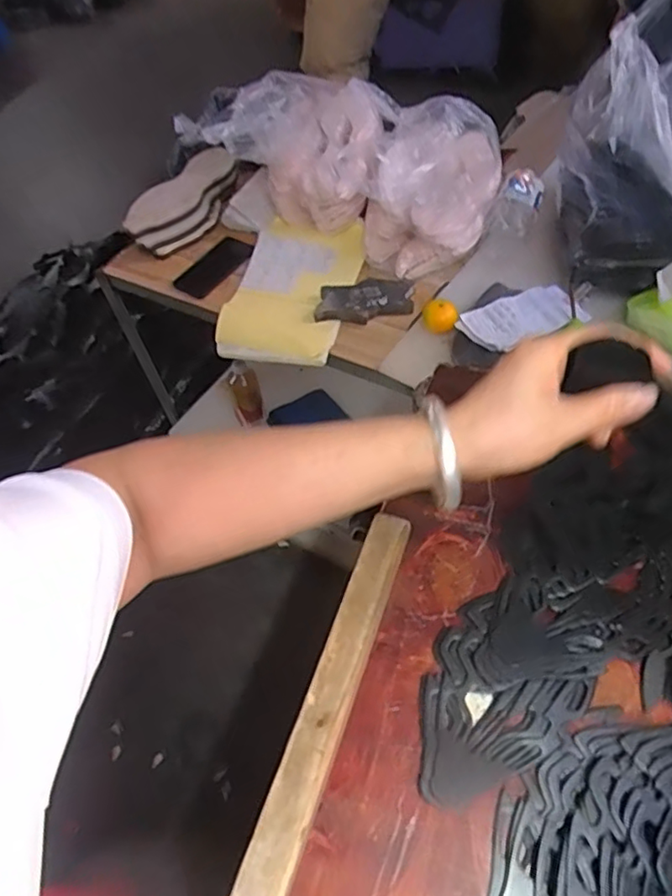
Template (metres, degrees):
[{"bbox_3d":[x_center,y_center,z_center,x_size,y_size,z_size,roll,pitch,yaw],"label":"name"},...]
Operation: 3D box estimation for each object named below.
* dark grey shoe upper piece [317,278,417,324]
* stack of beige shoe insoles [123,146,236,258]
[{"bbox_3d":[0.050,-0.255,1.004,0.160,0.020,0.092,2,51,6],"label":"dark grey shoe upper piece"},{"bbox_3d":[-0.296,-0.485,1.163,0.114,0.088,0.270,19,59,17],"label":"stack of beige shoe insoles"}]

